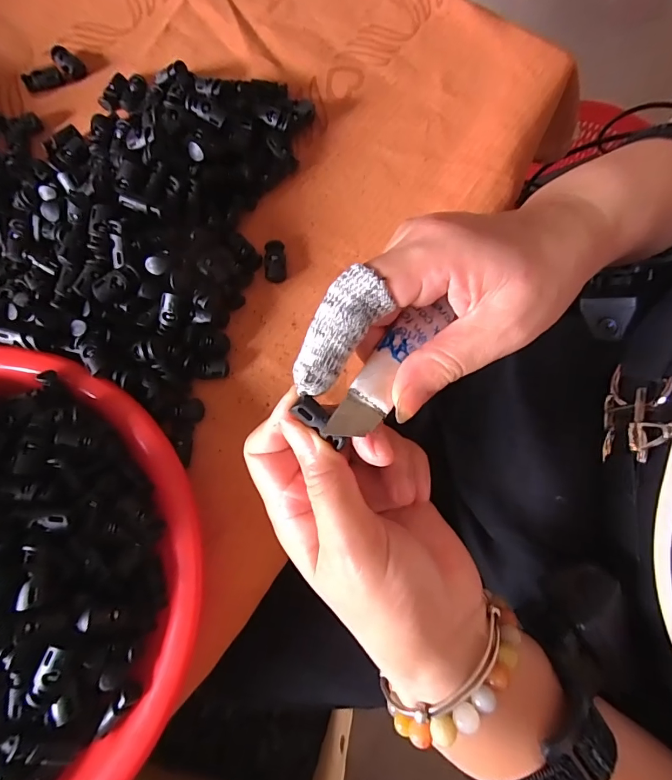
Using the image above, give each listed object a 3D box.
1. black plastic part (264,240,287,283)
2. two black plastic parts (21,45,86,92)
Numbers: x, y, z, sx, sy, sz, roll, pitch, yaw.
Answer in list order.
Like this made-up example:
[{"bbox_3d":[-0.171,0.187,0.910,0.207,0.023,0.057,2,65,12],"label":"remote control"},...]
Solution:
[{"bbox_3d":[-0.042,-0.088,0.287,0.014,0.008,0.028,-6,77,-3],"label":"black plastic part"},{"bbox_3d":[-0.215,-0.244,0.321,0.044,0.010,0.027,-23,78,-7],"label":"two black plastic parts"}]

